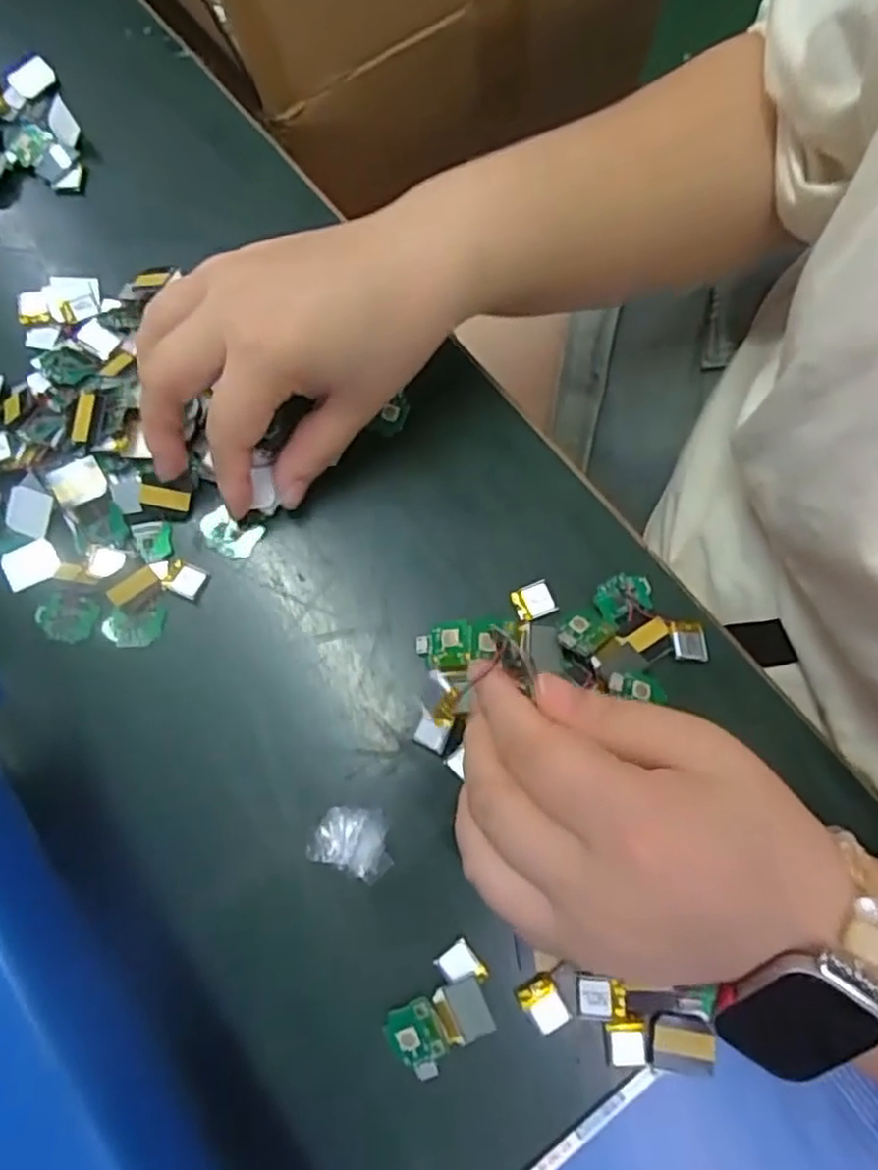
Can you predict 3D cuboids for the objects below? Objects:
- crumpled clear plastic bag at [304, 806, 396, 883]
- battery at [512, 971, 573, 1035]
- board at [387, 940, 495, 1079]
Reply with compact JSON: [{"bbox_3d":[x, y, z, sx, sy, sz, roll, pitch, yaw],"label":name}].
[{"bbox_3d":[-0.034,0.101,0.287,0.032,0.004,0.026,20,75,5],"label":"crumpled clear plastic bag"},{"bbox_3d":[0.039,0.156,0.269,0.015,0.004,0.019,-34,77,-9],"label":"battery"},{"bbox_3d":[0.003,0.160,0.269,0.030,0.004,0.044,43,78,11],"label":"board"}]

